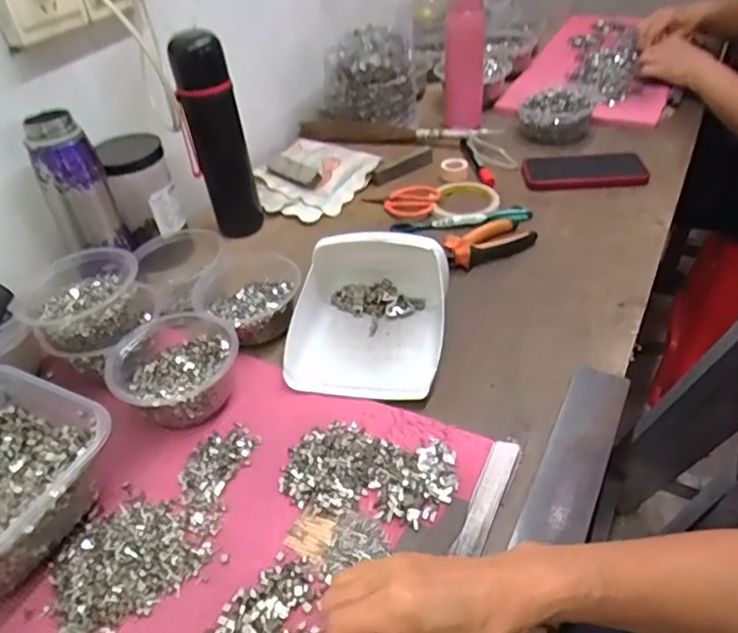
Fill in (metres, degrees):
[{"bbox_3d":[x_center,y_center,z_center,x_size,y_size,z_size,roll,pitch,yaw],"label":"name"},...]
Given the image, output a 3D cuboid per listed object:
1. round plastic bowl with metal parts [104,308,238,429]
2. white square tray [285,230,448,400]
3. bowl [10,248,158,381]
[{"bbox_3d":[-0.183,0.049,0.563,0.113,0.054,0.117,-4,40,3],"label":"round plastic bowl with metal parts"},{"bbox_3d":[-0.002,-0.012,0.604,0.156,0.083,0.180,3,42,11],"label":"white square tray"},{"bbox_3d":[-0.280,-0.010,0.588,0.111,0.069,0.111,-4,40,3],"label":"bowl"}]

